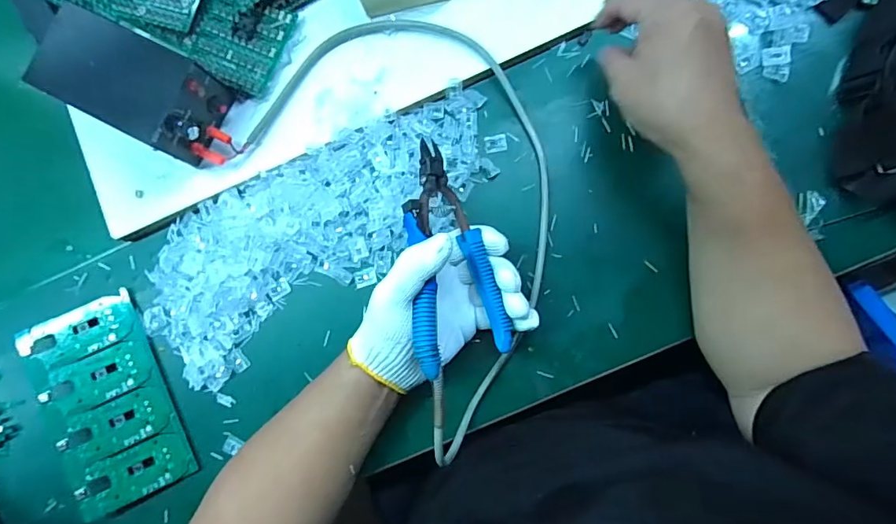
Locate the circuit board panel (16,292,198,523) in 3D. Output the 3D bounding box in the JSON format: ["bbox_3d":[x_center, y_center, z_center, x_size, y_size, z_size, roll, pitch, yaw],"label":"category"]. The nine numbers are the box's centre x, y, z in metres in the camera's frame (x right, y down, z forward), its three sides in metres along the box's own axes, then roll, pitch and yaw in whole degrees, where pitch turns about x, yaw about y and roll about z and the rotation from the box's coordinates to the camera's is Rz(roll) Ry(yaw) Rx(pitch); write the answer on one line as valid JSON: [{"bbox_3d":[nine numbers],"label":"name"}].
[{"bbox_3d":[-0.320,0.130,0.441,0.108,0.011,0.189,-28,83,-8],"label":"circuit board panel"}]

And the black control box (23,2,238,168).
[{"bbox_3d":[-0.273,-0.154,0.418,0.158,0.067,0.082,27,88,3],"label":"black control box"}]

